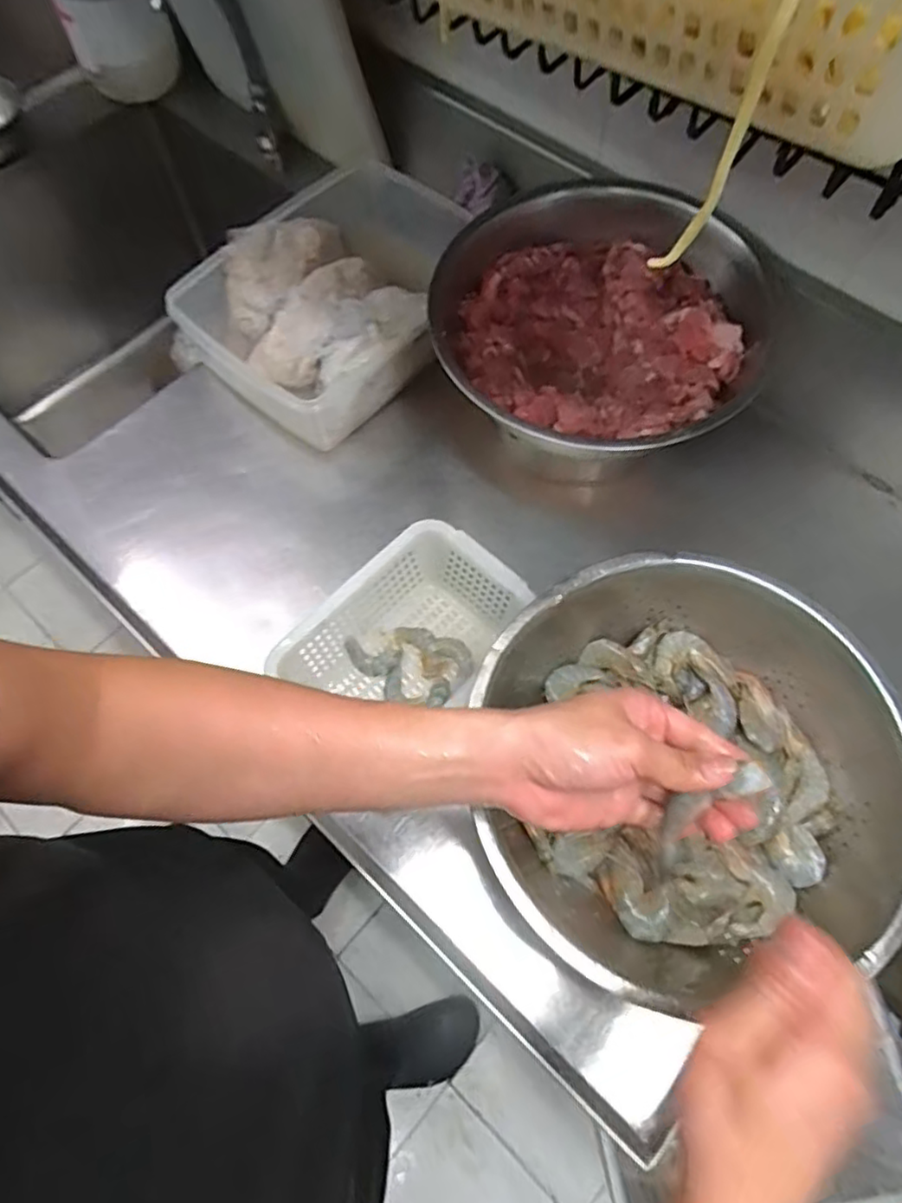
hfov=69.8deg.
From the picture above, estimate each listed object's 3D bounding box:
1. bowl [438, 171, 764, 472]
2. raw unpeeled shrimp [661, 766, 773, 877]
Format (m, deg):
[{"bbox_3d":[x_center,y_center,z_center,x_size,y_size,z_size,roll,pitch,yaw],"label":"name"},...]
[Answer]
[{"bbox_3d":[0.138,-0.261,0.673,0.309,0.145,0.304,0,66,0],"label":"bowl"},{"bbox_3d":[0.147,0.125,0.379,0.084,0.015,0.030,-45,69,19],"label":"raw unpeeled shrimp"}]

